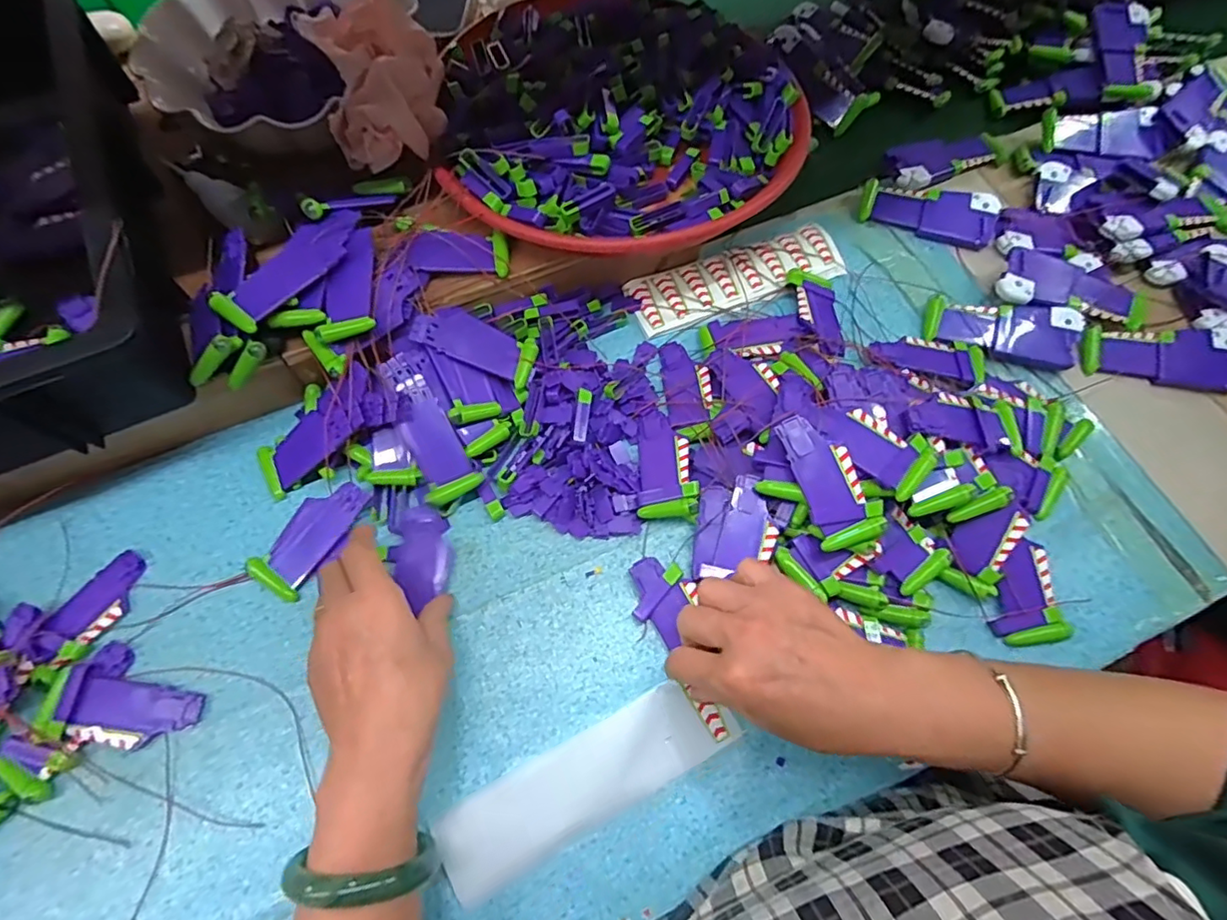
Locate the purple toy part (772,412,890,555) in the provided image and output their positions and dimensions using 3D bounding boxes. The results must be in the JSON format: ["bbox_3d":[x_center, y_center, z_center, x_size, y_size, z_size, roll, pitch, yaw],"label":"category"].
[{"bbox_3d":[0.143,0.011,0.375,0.041,0.007,0.090,-20,78,5],"label":"purple toy part"}]

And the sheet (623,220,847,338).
[{"bbox_3d":[0.108,-0.163,0.505,0.192,0.010,0.057,-19,68,-9],"label":"sheet"}]

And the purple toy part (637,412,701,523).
[{"bbox_3d":[0.041,0.004,0.431,0.043,0.015,0.086,-8,61,15],"label":"purple toy part"}]

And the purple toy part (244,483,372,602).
[{"bbox_3d":[-0.215,0.053,0.406,0.041,0.010,0.090,38,79,15],"label":"purple toy part"}]

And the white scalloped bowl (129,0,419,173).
[{"bbox_3d":[-0.274,-0.352,0.493,0.202,0.084,0.202,0,67,0],"label":"white scalloped bowl"}]

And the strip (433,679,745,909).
[{"bbox_3d":[-0.015,0.200,0.358,0.188,0.010,0.051,-27,76,-10],"label":"strip"}]

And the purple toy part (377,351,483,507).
[{"bbox_3d":[-0.134,-0.024,0.408,0.037,0.012,0.108,-25,91,-11],"label":"purple toy part"}]

